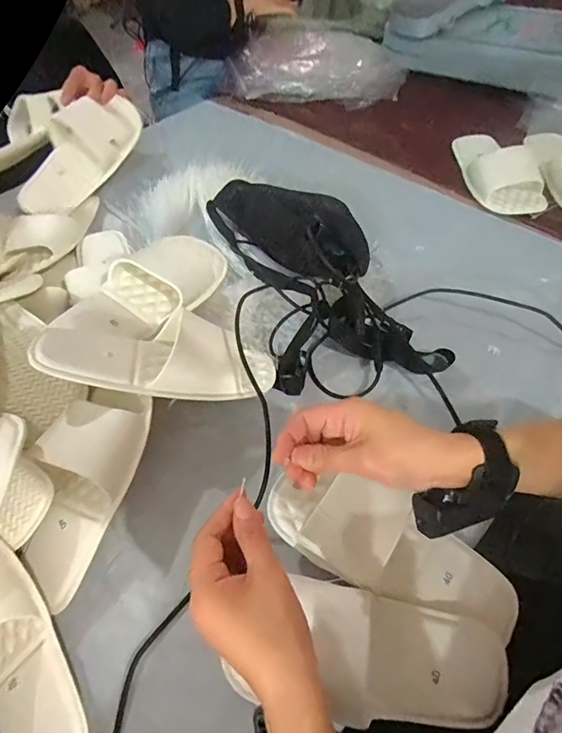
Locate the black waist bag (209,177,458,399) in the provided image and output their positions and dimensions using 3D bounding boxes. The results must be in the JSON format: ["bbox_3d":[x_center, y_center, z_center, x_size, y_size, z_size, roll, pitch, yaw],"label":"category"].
[{"bbox_3d":[0.042,-0.141,0.606,0.203,0.077,0.407,-18,55,-7],"label":"black waist bag"}]

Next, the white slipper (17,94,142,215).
[{"bbox_3d":[-0.354,-0.379,0.777,0.285,0.114,0.073,-58,30,-9],"label":"white slipper"}]

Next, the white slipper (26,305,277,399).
[{"bbox_3d":[-0.125,-0.012,0.476,0.253,0.057,0.103,4,53,-17],"label":"white slipper"}]

